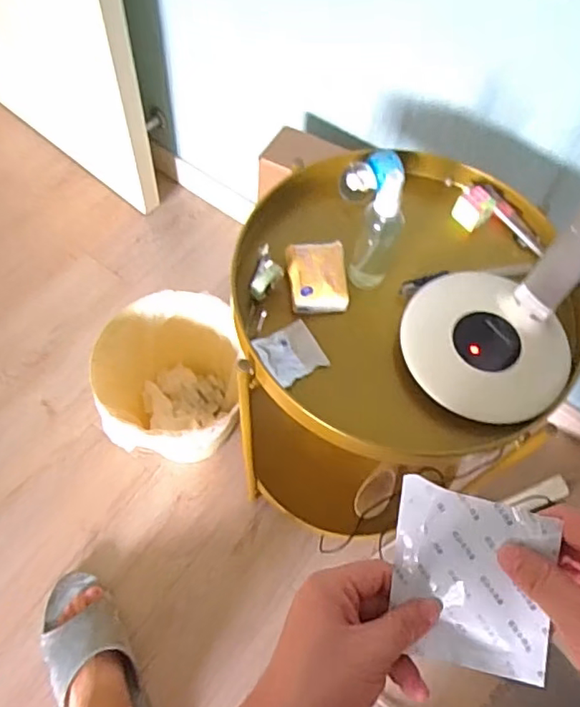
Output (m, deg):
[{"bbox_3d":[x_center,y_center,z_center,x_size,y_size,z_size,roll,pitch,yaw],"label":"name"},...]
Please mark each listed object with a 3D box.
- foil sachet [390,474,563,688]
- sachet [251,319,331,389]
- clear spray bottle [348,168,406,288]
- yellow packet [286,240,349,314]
[{"bbox_3d":[0.116,0.146,0.365,0.096,0.010,0.111,6,93,16],"label":"foil sachet"},{"bbox_3d":[0.001,0.000,0.557,0.059,0.012,0.054,-26,67,-16],"label":"sachet"},{"bbox_3d":[0.085,-0.112,0.547,0.038,0.141,0.032,13,62,3],"label":"clear spray bottle"},{"bbox_3d":[0.029,-0.080,0.585,0.057,0.017,0.080,-4,63,-6],"label":"yellow packet"}]

